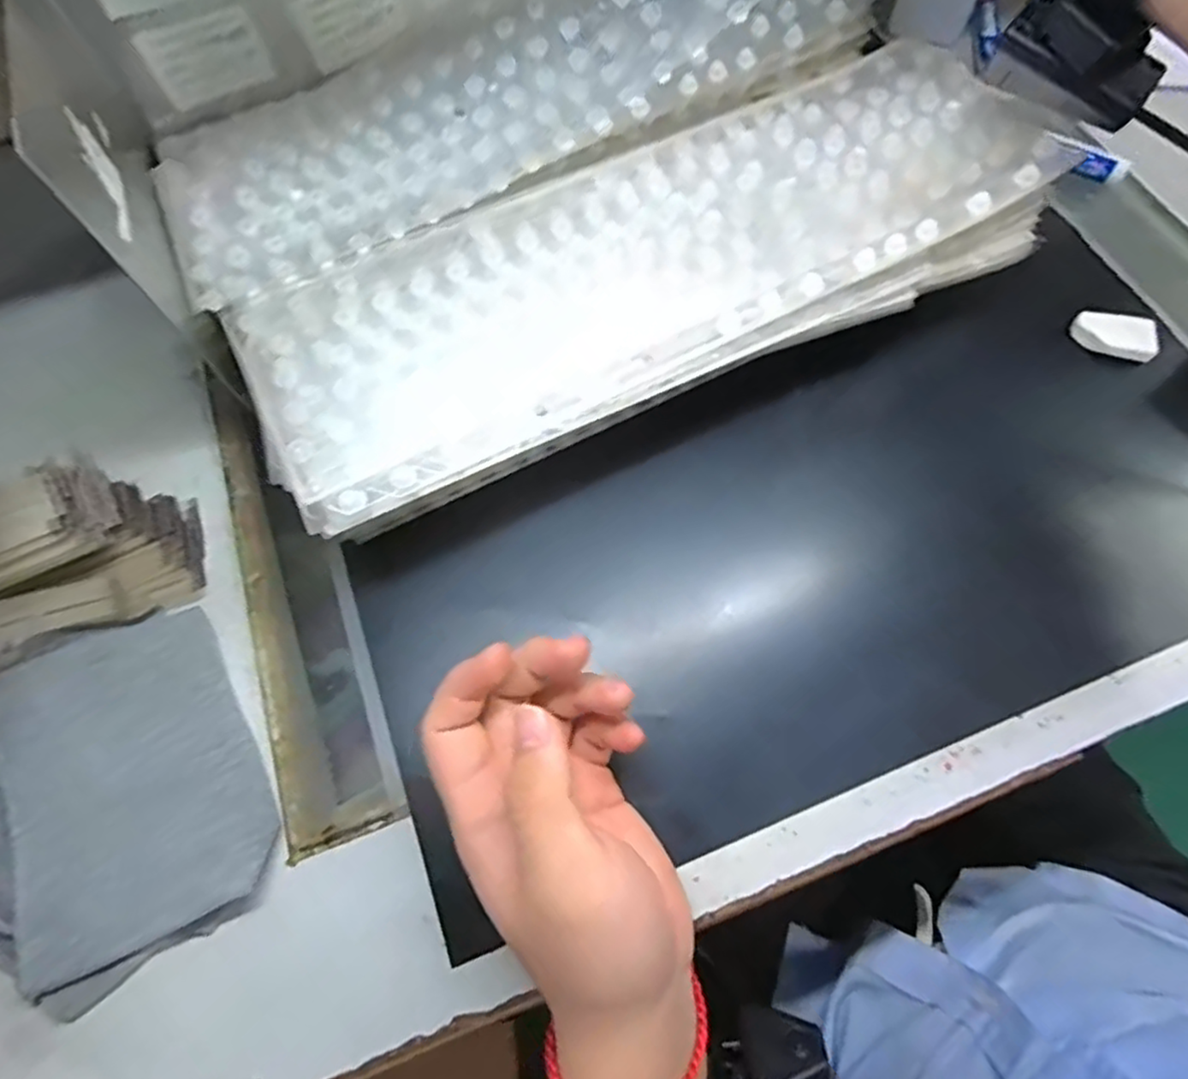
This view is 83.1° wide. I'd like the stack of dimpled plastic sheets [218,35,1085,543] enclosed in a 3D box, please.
[{"bbox_3d":[0.037,-0.139,0.340,0.411,0.037,0.135,-26,68,-9],"label":"stack of dimpled plastic sheets"}]

